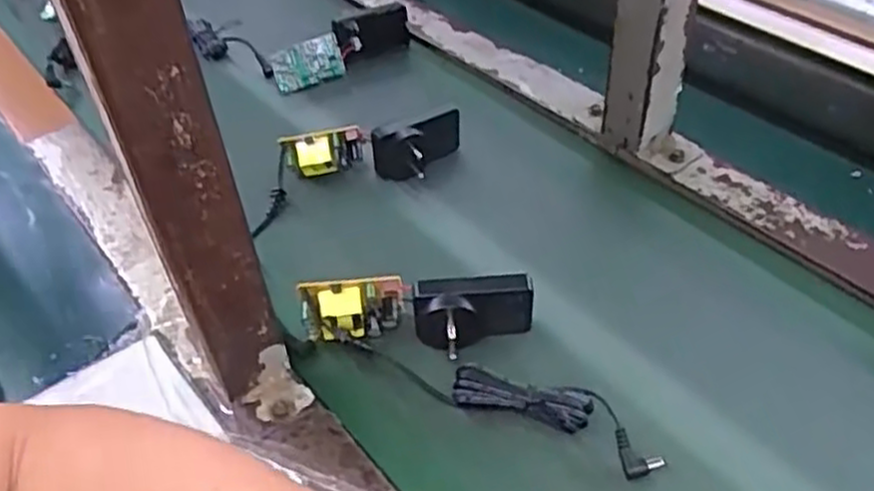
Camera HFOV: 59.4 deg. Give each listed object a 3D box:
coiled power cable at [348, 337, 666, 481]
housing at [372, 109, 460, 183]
[{"bbox_3d":[0.036,0.085,0.430,0.182,0.027,0.030,19,50,20],"label":"coiled power cable"},{"bbox_3d":[-0.012,-0.076,0.577,0.068,0.041,0.030,-19,48,-15],"label":"housing"}]

